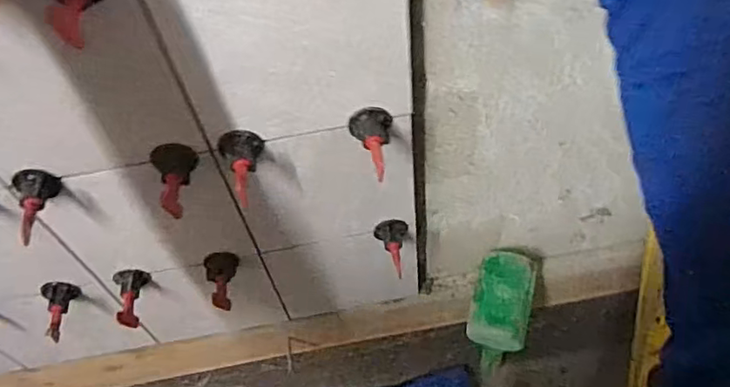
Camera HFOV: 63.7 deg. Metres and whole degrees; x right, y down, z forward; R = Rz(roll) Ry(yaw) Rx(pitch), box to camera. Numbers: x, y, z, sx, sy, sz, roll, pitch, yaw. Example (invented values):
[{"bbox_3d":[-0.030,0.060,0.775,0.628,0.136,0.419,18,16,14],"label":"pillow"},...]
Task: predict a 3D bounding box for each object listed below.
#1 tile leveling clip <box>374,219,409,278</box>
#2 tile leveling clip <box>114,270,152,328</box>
[{"bbox_3d":[0.026,0.050,0.541,0.030,0.028,0.047,-6,55,2],"label":"tile leveling clip"},{"bbox_3d":[-0.216,0.096,0.539,0.028,0.028,0.051,-2,68,4],"label":"tile leveling clip"}]

